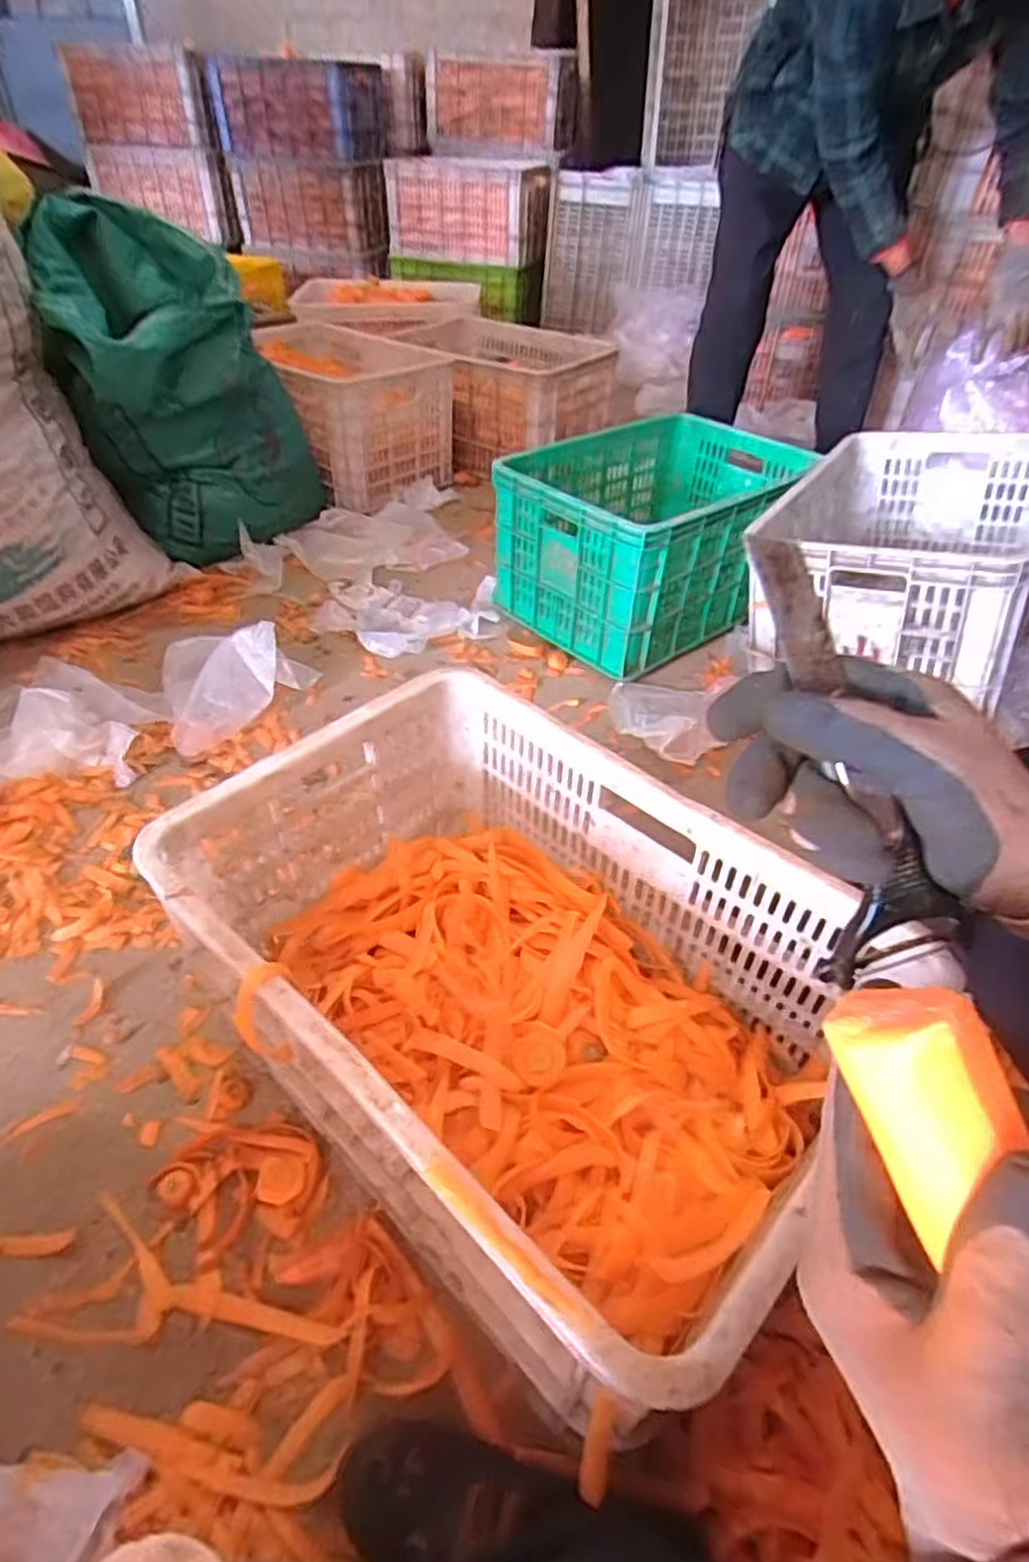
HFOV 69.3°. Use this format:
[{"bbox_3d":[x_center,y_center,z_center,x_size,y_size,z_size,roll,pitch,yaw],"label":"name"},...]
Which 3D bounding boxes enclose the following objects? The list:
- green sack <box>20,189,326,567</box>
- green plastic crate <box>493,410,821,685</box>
[{"bbox_3d":[-0.593,-0.704,1.365,0.386,0.519,0.334,-9,44,-12],"label":"green sack"},{"bbox_3d":[0.255,-0.458,1.363,0.522,0.265,0.383,-29,51,-29],"label":"green plastic crate"}]

